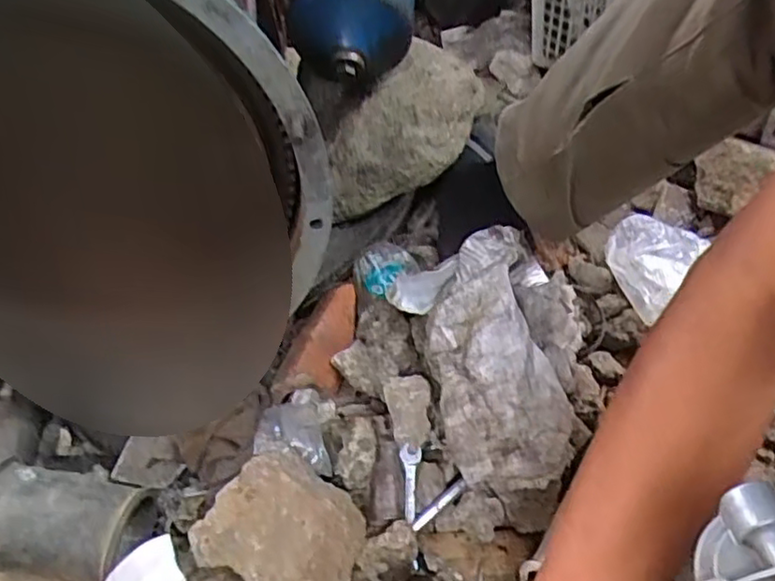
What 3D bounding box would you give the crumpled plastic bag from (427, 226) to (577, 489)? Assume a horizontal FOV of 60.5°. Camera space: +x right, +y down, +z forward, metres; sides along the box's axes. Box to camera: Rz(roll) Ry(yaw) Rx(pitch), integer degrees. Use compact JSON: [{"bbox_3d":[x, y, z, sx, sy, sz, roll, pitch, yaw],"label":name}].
[{"bbox_3d":[0.094,0.047,0.571,0.112,0.078,0.221,-4,72,-3],"label":"crumpled plastic bag"}]

